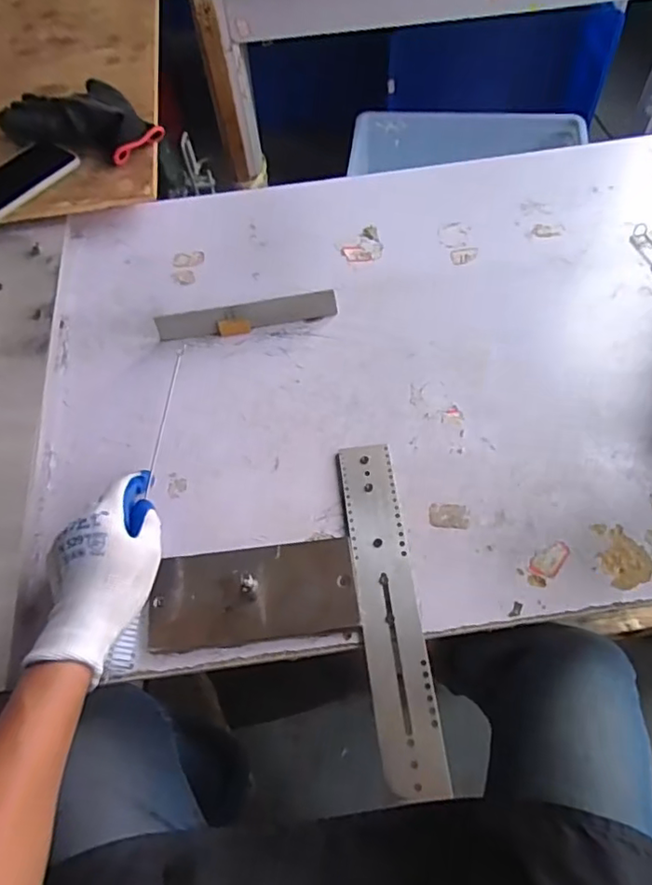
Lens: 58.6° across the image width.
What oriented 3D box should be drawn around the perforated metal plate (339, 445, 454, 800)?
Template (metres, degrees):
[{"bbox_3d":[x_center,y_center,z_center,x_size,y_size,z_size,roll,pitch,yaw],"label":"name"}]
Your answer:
[{"bbox_3d":[0.055,0.134,0.503,0.053,0.004,0.293,-8,61,-1],"label":"perforated metal plate"}]

